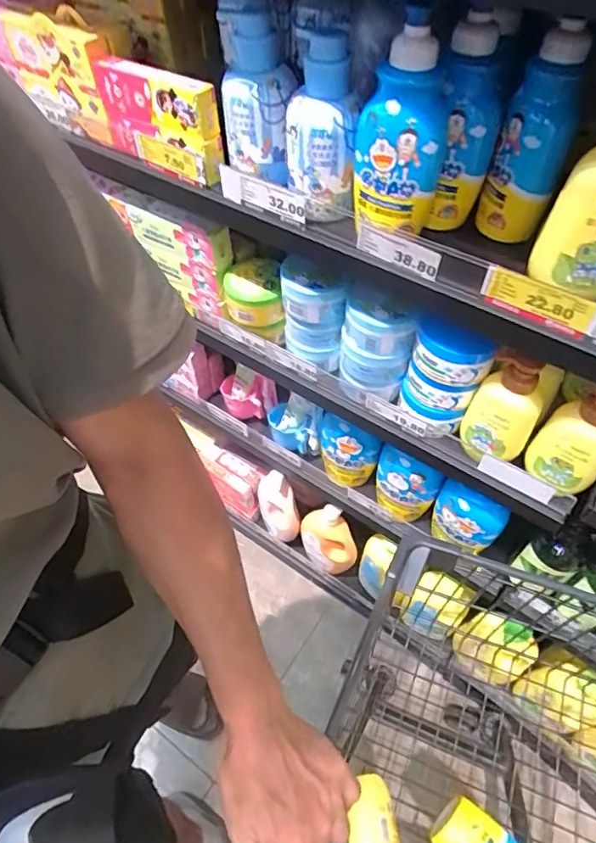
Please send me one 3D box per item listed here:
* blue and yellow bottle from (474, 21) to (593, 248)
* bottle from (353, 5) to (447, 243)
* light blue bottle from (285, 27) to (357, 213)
[{"bbox_3d":[0.210,-0.251,0.454,0.058,0.183,0.065,15,55,11],"label":"blue and yellow bottle"},{"bbox_3d":[0.090,-0.254,0.444,0.076,0.170,0.064,11,54,8],"label":"bottle"},{"bbox_3d":[0.024,-0.289,0.489,0.067,0.128,0.069,7,54,6],"label":"light blue bottle"}]

